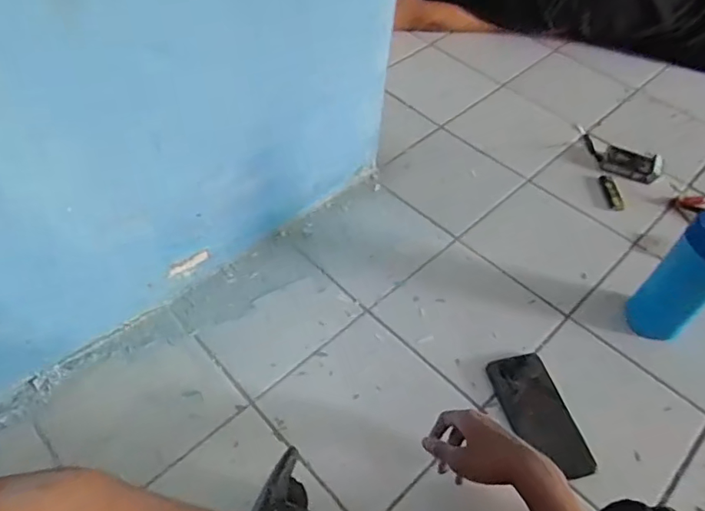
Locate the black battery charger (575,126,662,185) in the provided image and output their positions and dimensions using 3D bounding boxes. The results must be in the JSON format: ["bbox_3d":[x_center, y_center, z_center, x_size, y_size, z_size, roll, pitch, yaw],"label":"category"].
[{"bbox_3d":[0.474,-0.186,0.949,0.079,0.032,0.178,-34,58,-25],"label":"black battery charger"}]

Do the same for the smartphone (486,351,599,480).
[{"bbox_3d":[0.226,0.191,0.625,0.074,0.012,0.153,-9,53,-12],"label":"smartphone"}]

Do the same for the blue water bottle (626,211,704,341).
[{"bbox_3d":[0.416,0.035,0.647,0.075,0.197,0.064,37,59,27],"label":"blue water bottle"}]

